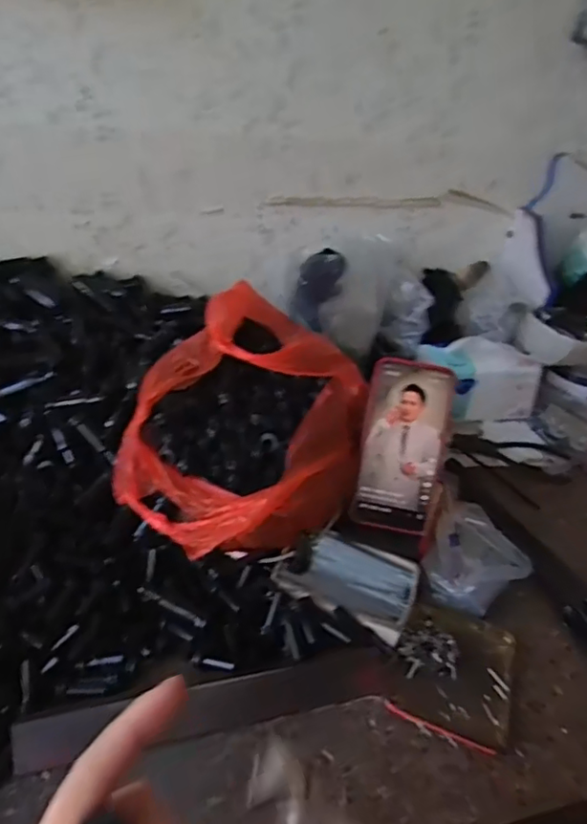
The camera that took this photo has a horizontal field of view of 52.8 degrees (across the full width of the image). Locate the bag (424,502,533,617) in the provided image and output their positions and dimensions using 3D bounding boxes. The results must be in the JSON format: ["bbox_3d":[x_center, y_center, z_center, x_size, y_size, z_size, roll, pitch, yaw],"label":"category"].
[{"bbox_3d":[0.186,0.152,0.600,0.094,0.038,0.116,18,35,19],"label":"bag"}]

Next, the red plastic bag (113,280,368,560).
[{"bbox_3d":[-0.044,0.017,0.583,0.218,0.184,0.246,8,33,5],"label":"red plastic bag"}]

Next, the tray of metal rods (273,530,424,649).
[{"bbox_3d":[0.052,0.155,0.559,0.120,0.019,0.084,15,35,15],"label":"tray of metal rods"}]

